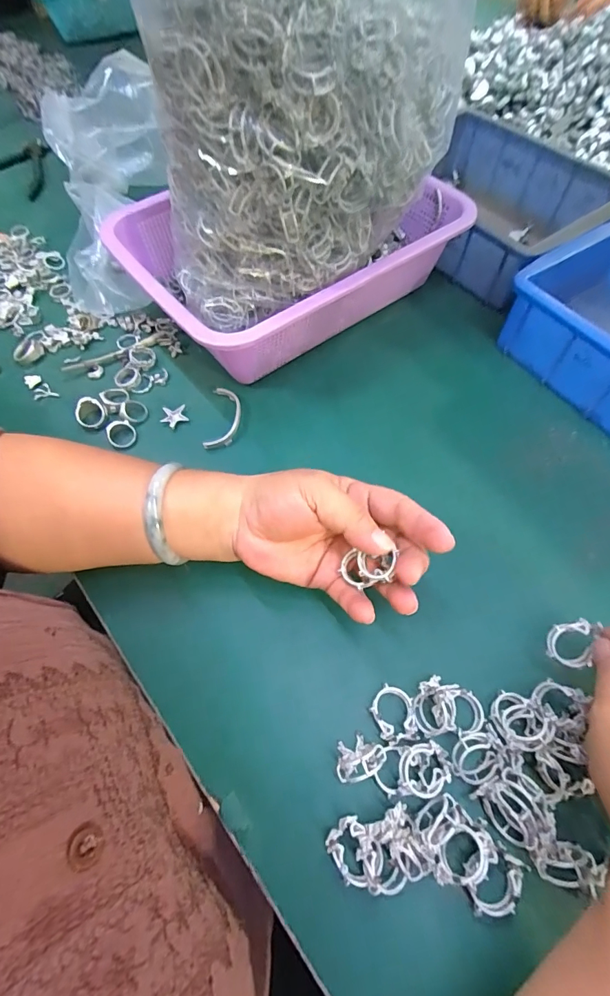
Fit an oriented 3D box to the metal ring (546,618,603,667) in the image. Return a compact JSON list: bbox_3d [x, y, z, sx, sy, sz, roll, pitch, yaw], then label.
[{"bbox_3d":[0.159,0.085,0.250,0.027,0.009,0.027,16,88,16],"label":"metal ring"}]

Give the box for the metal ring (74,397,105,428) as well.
[{"bbox_3d":[-0.191,-0.075,0.371,0.024,0.007,0.027,-1,91,-16],"label":"metal ring"}]

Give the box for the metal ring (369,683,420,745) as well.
[{"bbox_3d":[0.053,0.131,0.255,0.024,0.010,0.031,-10,63,-3],"label":"metal ring"}]

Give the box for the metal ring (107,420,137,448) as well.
[{"bbox_3d":[-0.158,-0.056,0.360,0.023,0.008,0.026,-35,67,-15],"label":"metal ring"}]

